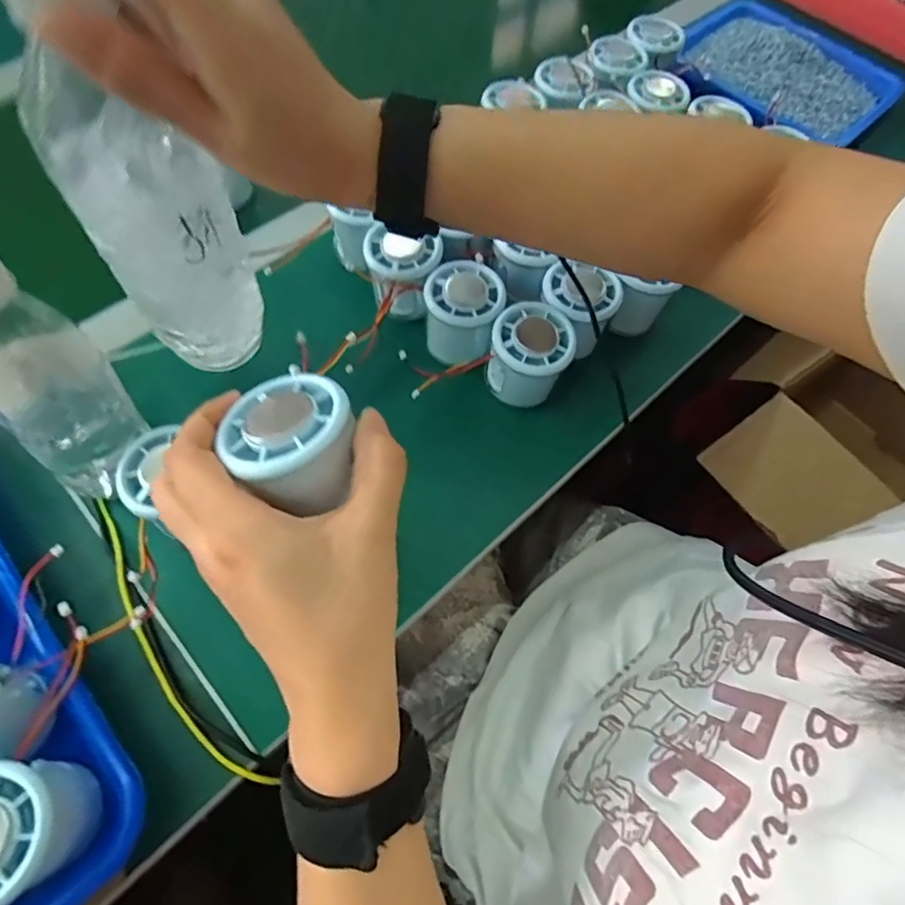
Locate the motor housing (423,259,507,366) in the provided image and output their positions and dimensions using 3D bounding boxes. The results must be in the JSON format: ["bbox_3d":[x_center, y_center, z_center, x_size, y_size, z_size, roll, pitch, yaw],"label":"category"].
[{"bbox_3d":[0.008,-0.098,0.409,0.058,0.054,0.066,3,62,-1],"label":"motor housing"}]

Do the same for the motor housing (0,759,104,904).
[{"bbox_3d":[-0.202,0.175,0.255,0.053,0.059,0.053,1,62,-2],"label":"motor housing"}]

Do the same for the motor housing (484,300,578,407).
[{"bbox_3d":[0.054,-0.067,0.395,0.055,0.054,0.057,5,62,-1],"label":"motor housing"}]

